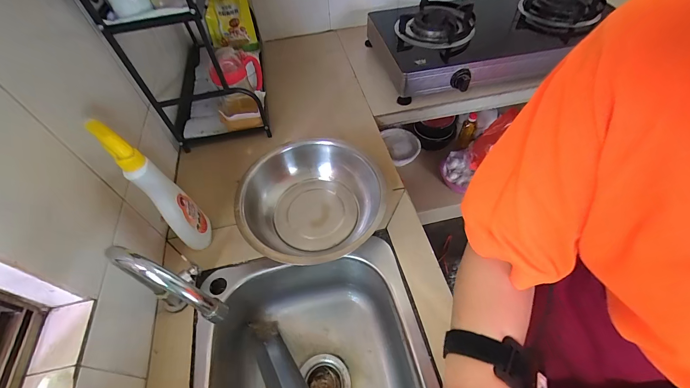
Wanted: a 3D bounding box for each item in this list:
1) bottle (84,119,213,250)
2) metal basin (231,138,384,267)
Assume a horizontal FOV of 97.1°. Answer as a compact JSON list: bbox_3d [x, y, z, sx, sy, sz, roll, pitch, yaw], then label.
[{"bbox_3d":[-0.300,0.000,0.504,0.055,0.274,0.068,-38,60,-22],"label":"bottle"},{"bbox_3d":[-0.054,0.023,0.594,0.247,0.098,0.261,-2,53,3],"label":"metal basin"}]

